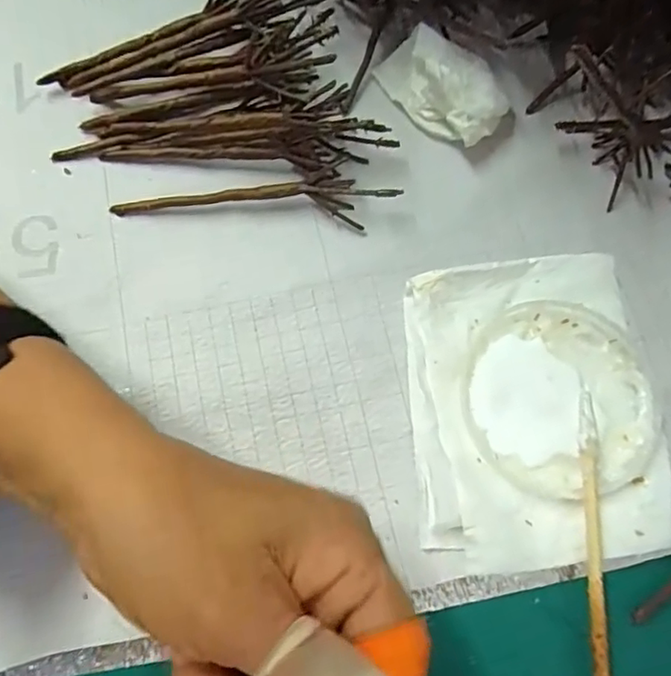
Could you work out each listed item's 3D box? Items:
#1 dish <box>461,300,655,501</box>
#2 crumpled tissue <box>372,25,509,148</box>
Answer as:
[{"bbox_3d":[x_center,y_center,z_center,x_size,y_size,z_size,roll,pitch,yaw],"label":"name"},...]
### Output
[{"bbox_3d":[0.101,0.026,0.269,0.083,0.010,0.086,0,71,-1],"label":"dish"},{"bbox_3d":[0.056,-0.134,0.308,0.071,0.029,0.037,44,76,10],"label":"crumpled tissue"}]

